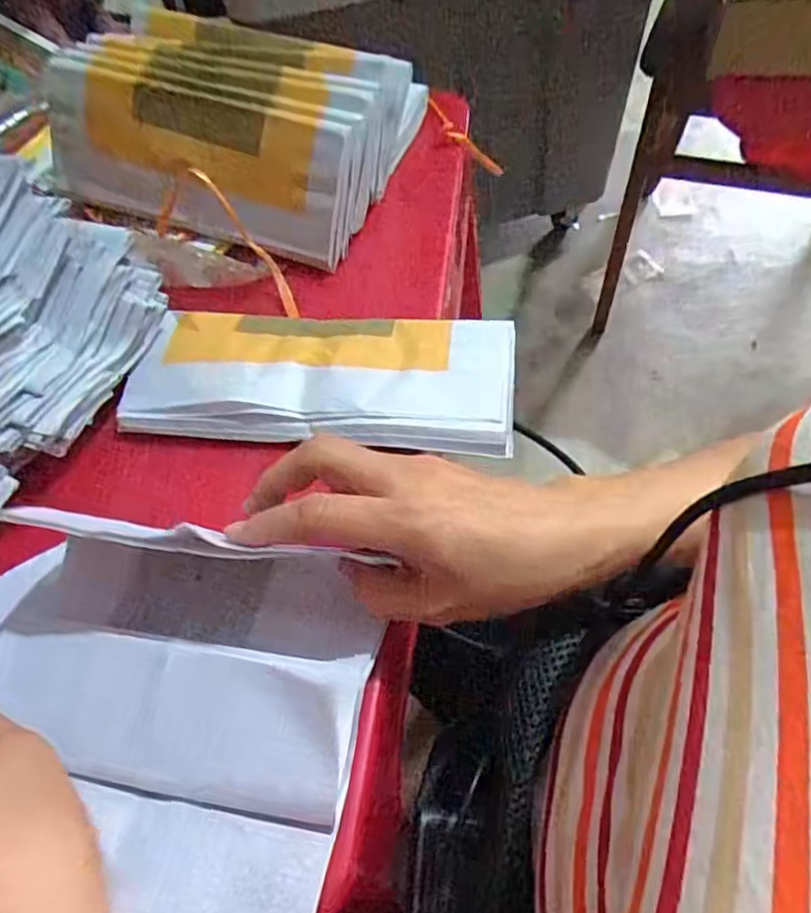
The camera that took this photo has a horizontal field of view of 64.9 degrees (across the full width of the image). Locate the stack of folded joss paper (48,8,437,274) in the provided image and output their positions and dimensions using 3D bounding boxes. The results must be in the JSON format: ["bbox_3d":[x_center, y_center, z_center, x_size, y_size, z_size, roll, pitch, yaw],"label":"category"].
[{"bbox_3d":[-0.137,-0.253,0.487,0.242,0.089,0.158,16,60,15],"label":"stack of folded joss paper"}]

